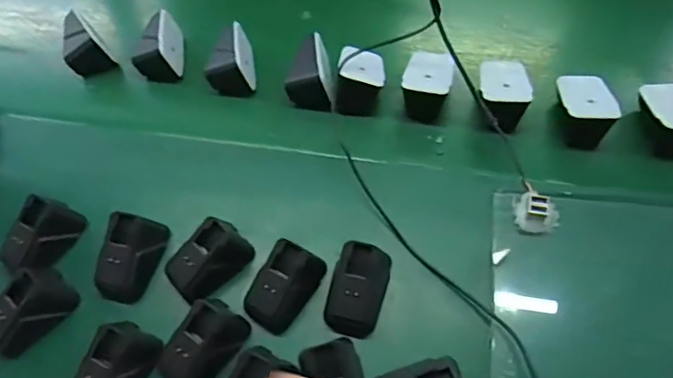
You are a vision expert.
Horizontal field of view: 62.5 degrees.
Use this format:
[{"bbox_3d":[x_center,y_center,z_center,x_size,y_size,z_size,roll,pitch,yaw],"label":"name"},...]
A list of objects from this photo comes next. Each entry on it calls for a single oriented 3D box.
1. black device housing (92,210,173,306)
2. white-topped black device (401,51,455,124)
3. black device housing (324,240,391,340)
[{"bbox_3d":[-0.174,0.056,0.459,0.038,0.041,0.067,14,62,12],"label":"black device housing"},{"bbox_3d":[0.088,-0.102,0.538,0.047,0.041,0.061,11,61,11],"label":"white-topped black device"},{"bbox_3d":[0.016,0.075,0.435,0.045,0.043,0.072,15,62,13],"label":"black device housing"}]

